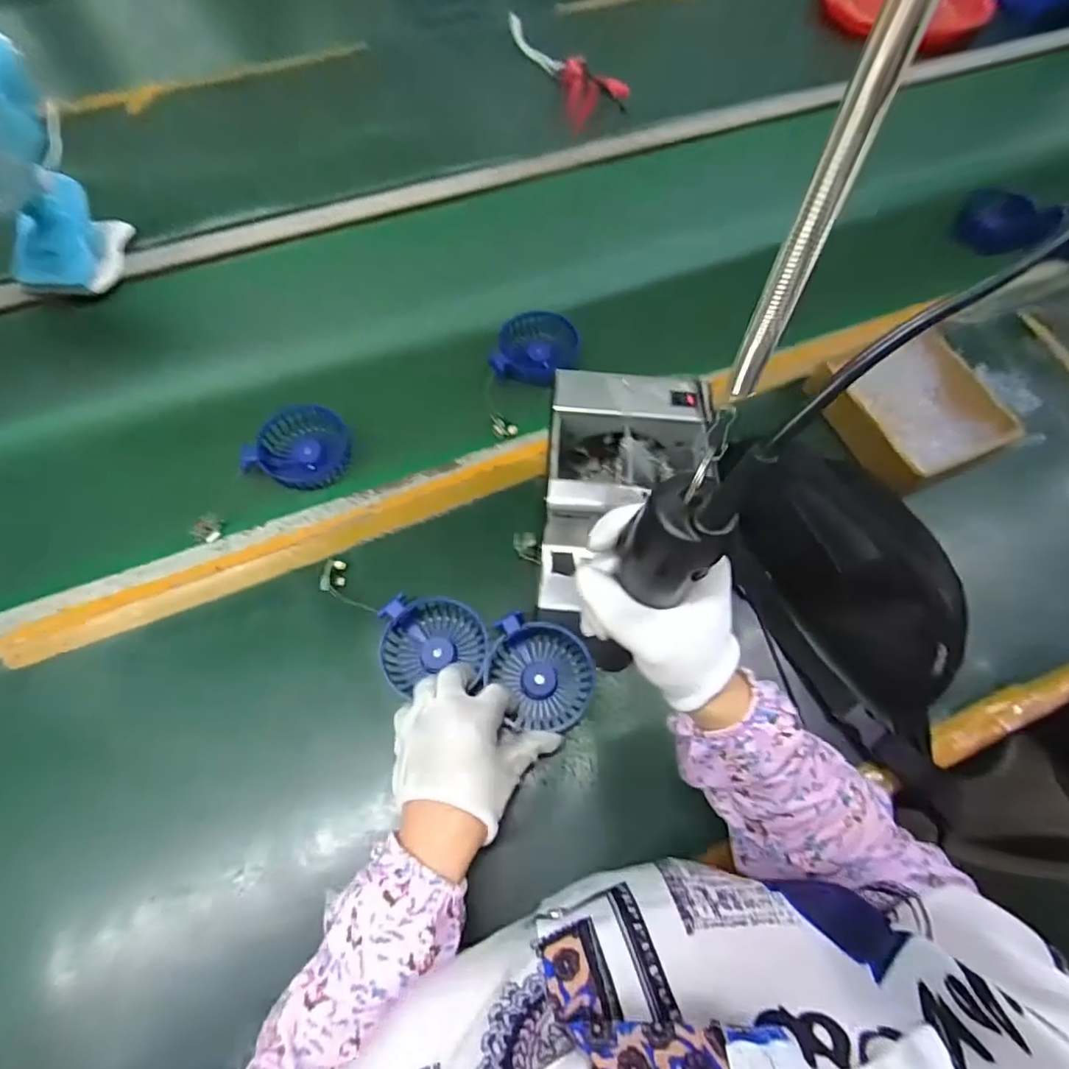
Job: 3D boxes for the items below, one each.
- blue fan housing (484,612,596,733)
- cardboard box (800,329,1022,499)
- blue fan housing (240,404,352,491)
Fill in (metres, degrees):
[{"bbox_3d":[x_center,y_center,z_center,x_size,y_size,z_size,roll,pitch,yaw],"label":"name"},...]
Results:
[{"bbox_3d":[0.005,0.117,0.473,0.087,0.036,0.085,7,65,4],"label":"blue fan housing"},{"bbox_3d":[0.382,-0.129,0.573,0.136,0.049,0.163,-20,66,-9],"label":"cardboard box"},{"bbox_3d":[-0.235,-0.089,0.577,0.092,0.034,0.089,0,65,0],"label":"blue fan housing"}]

